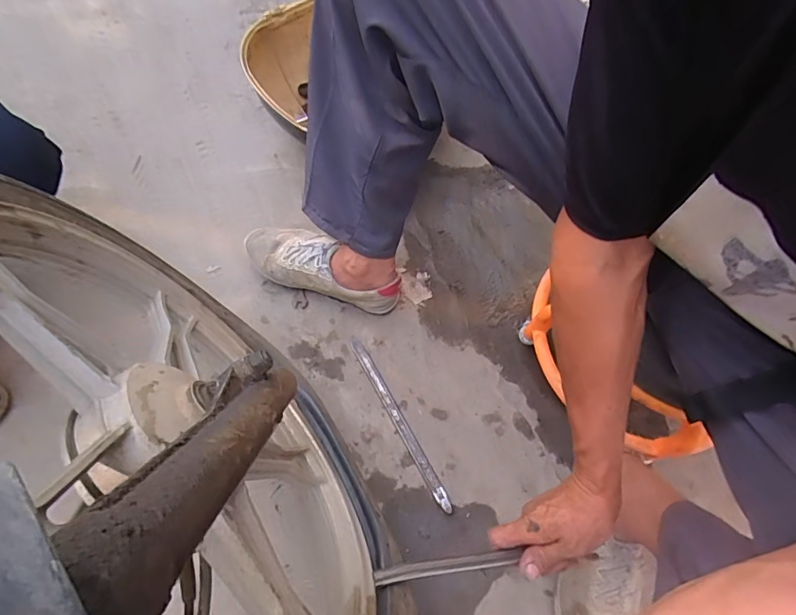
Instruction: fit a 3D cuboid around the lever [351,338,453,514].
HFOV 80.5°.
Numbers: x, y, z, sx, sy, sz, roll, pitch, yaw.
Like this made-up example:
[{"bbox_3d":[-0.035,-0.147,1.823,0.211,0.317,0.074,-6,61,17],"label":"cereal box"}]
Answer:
[{"bbox_3d":[0.000,0.171,0.721,0.018,0.011,0.294,-26,68,-15],"label":"lever"}]

